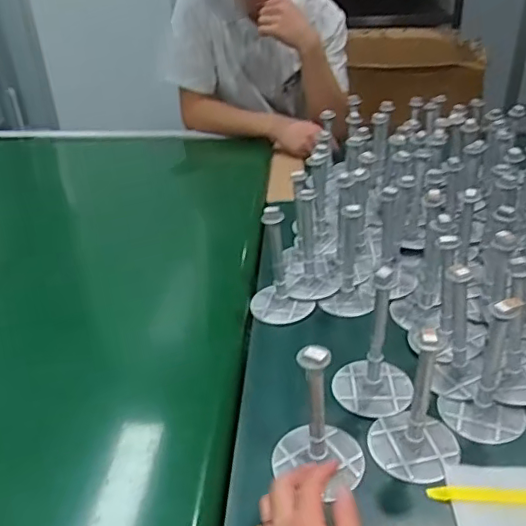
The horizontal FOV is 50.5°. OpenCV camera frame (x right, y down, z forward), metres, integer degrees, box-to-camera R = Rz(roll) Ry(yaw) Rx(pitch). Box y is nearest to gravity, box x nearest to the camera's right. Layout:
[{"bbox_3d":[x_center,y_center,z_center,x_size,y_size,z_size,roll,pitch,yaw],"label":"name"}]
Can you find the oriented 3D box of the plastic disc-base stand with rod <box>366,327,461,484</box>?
[{"bbox_3d":[0.157,0.135,0.557,0.090,0.144,0.084,11,35,20],"label":"plastic disc-base stand with rod"}]

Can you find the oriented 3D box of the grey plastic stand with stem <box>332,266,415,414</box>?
[{"bbox_3d":[0.127,0.087,0.628,0.089,0.161,0.085,4,33,10],"label":"grey plastic stand with stem"}]

